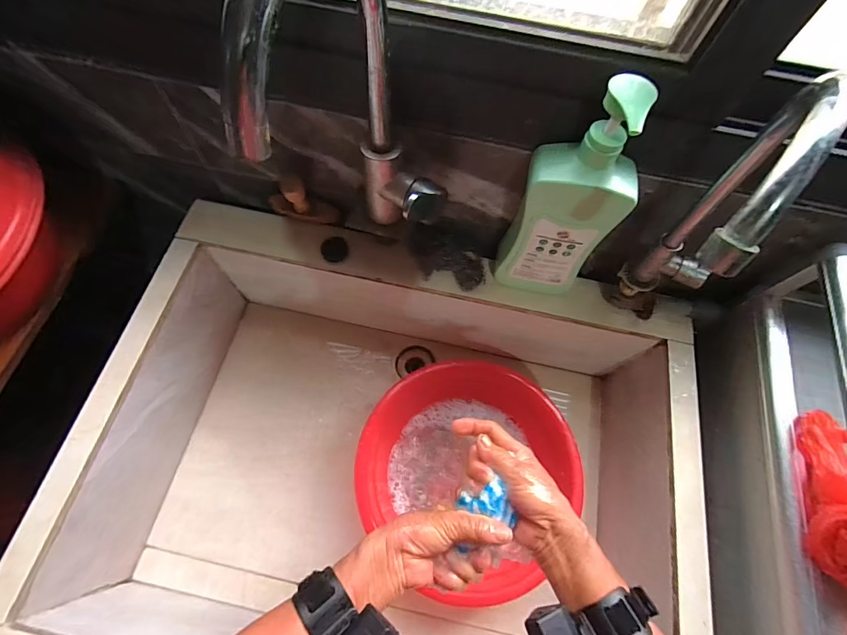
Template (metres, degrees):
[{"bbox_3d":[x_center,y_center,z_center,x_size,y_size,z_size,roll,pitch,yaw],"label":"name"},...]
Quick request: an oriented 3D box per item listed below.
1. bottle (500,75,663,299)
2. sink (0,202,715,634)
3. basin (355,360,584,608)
[{"bbox_3d":[0.158,-0.119,0.442,0.103,0.272,0.071,27,69,9],"label":"bottle"},{"bbox_3d":[-0.032,0.187,0.563,0.723,0.215,0.526,12,68,3],"label":"sink"},{"bbox_3d":[0.067,0.221,0.595,0.288,0.089,0.308,1,68,-2],"label":"basin"}]

